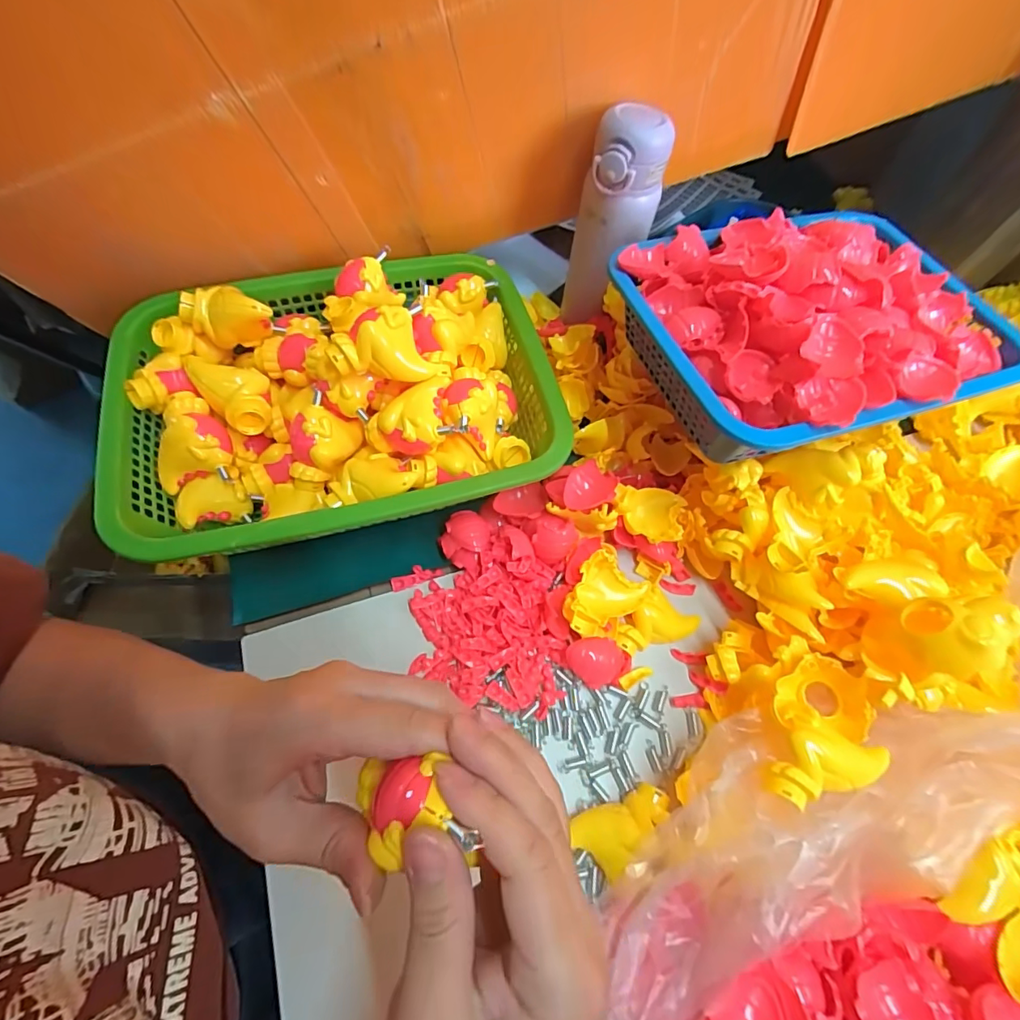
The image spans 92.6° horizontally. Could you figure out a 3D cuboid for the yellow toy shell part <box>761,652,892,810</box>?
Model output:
[{"bbox_3d":[0.199,0.143,0.309,0.060,0.030,0.097,24,64,8],"label":"yellow toy shell part"}]

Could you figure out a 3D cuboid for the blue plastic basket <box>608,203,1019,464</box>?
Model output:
[{"bbox_3d":[0.233,-0.151,0.383,0.252,0.086,0.211,-18,66,-12],"label":"blue plastic basket"}]

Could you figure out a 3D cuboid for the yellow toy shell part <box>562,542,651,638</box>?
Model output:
[{"bbox_3d":[0.073,0.069,0.387,0.050,0.026,0.068,39,68,15],"label":"yellow toy shell part"}]

